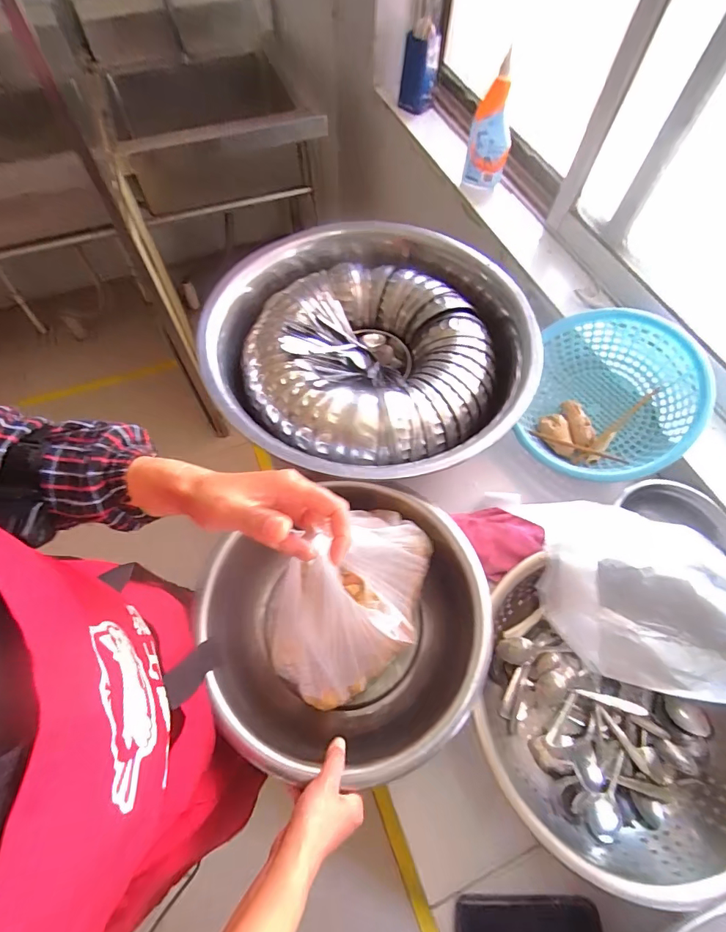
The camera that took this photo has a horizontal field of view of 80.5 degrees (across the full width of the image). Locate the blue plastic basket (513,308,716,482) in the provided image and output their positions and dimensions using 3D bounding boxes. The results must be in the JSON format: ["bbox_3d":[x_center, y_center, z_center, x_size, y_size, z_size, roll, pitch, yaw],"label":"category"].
[{"bbox_3d":[0.413,-0.109,0.746,0.257,0.163,0.286,13,64,4],"label":"blue plastic basket"}]

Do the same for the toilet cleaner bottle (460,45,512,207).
[{"bbox_3d":[0.280,-0.726,0.953,0.096,0.252,0.056,40,69,16],"label":"toilet cleaner bottle"}]

